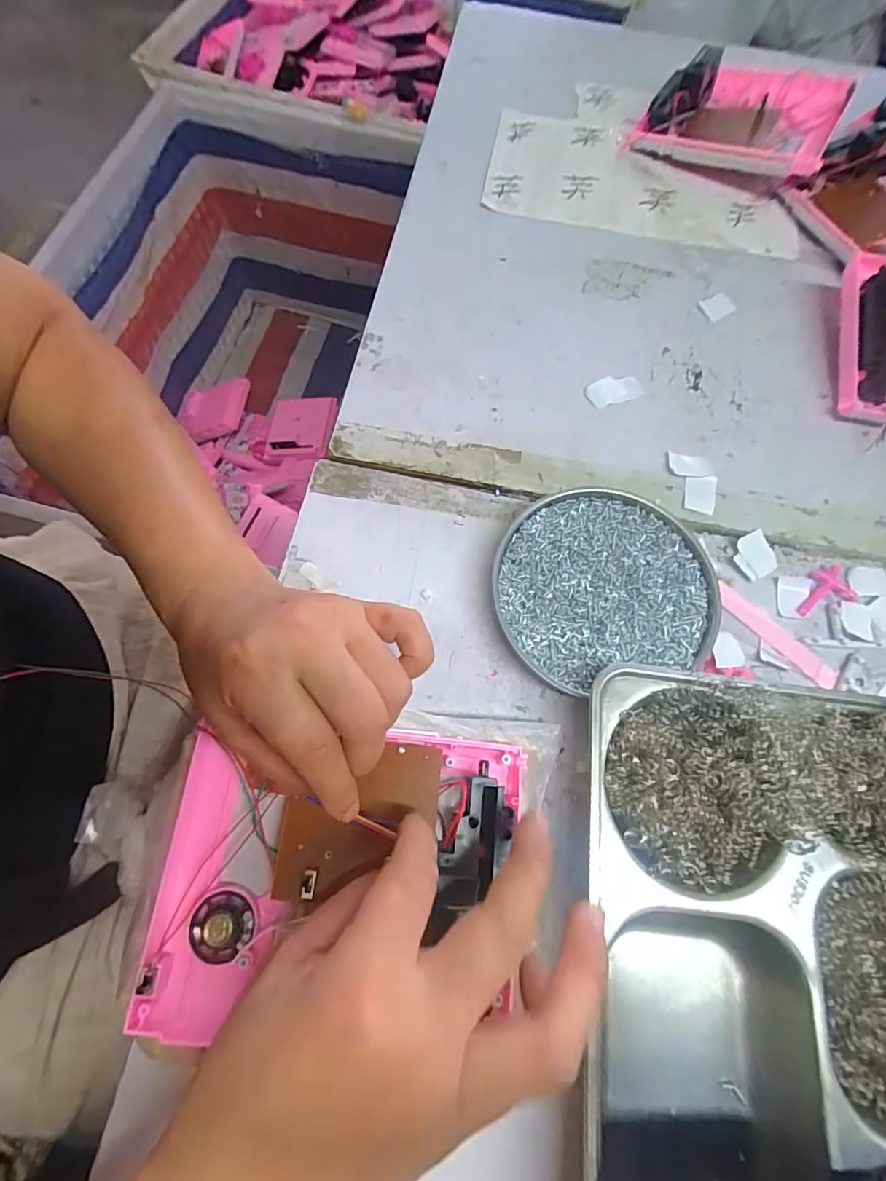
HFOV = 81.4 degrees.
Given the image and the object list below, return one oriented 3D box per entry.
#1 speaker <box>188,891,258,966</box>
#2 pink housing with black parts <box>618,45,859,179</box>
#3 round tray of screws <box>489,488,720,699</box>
[{"bbox_3d":[-0.100,0.153,0.233,0.028,0.012,0.027,0,70,-3],"label":"speaker"},{"bbox_3d":[0.269,-0.433,0.470,0.160,0.040,0.128,24,71,8],"label":"pink housing with black parts"},{"bbox_3d":[0.100,-0.003,0.326,0.134,0.021,0.120,-11,71,-7],"label":"round tray of screws"}]

